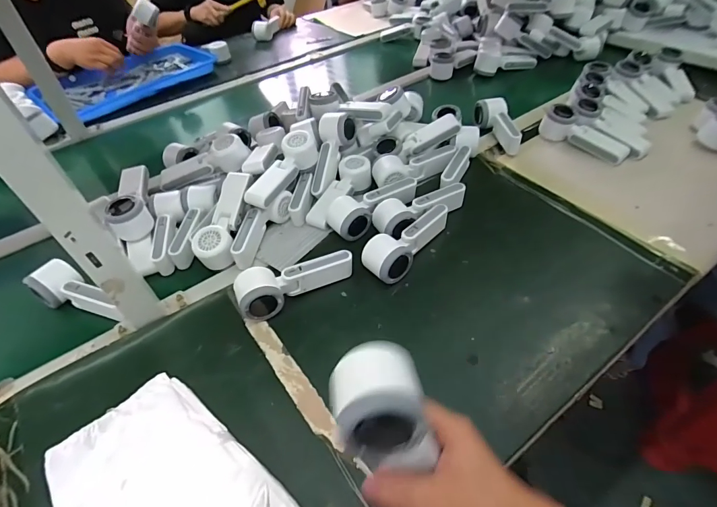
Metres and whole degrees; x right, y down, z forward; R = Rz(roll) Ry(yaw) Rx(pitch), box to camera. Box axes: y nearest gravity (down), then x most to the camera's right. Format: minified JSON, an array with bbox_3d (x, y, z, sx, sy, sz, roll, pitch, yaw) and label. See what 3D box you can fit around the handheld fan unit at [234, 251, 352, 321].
[{"bbox_3d":[-0.093,0.033,0.562,0.163,0.052,0.062,-29,52,-21],"label":"handheld fan unit"}]

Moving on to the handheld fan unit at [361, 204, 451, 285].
[{"bbox_3d":[0.082,-0.018,0.592,0.164,0.052,0.058,-31,52,-22],"label":"handheld fan unit"}]

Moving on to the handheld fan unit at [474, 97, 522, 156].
[{"bbox_3d":[0.279,-0.255,0.786,0.058,0.044,0.152,-5,47,0],"label":"handheld fan unit"}]

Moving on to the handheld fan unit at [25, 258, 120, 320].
[{"bbox_3d":[-0.406,0.056,0.570,0.142,0.058,0.055,24,51,-1],"label":"handheld fan unit"}]

